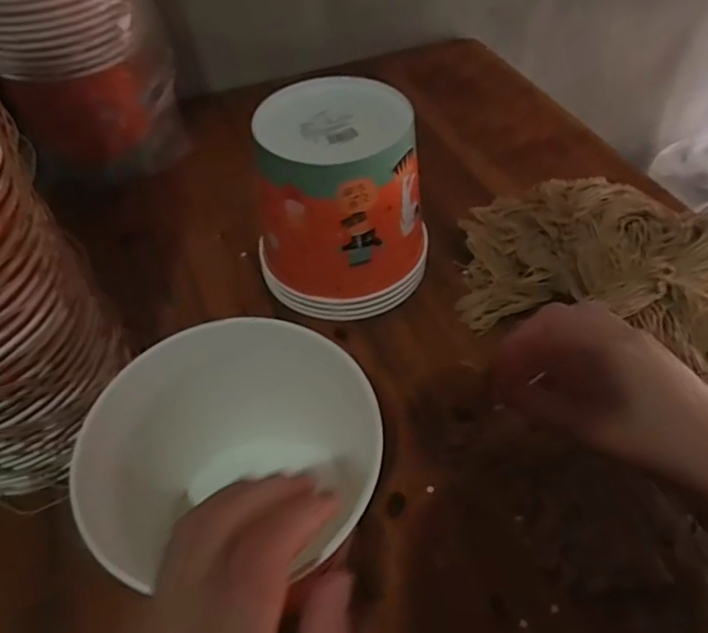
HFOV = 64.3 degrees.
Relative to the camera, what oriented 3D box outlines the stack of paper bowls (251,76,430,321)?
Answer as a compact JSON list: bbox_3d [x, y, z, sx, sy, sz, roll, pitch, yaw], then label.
[{"bbox_3d":[-0.008,-0.108,0.514,0.150,0.155,0.155,3,50,4],"label":"stack of paper bowls"}]

